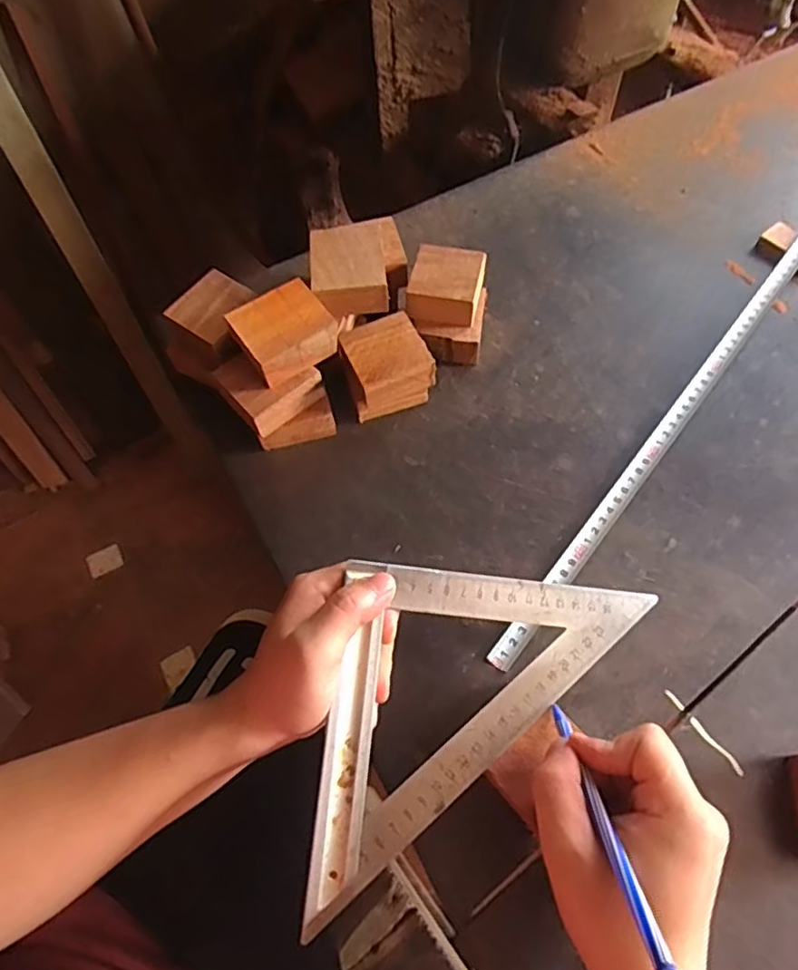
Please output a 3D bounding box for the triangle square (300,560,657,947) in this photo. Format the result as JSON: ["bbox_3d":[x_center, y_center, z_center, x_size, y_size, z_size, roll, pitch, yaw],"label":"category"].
[{"bbox_3d":[0.017,0.103,0.343,0.247,0.010,0.129,-39,88,-17],"label":"triangle square"}]

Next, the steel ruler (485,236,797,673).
[{"bbox_3d":[0.215,-0.056,0.464,0.015,0.006,0.480,38,71,13],"label":"steel ruler"}]

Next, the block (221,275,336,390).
[{"bbox_3d":[-0.082,-0.109,0.432,0.063,0.026,0.055,-32,65,-12],"label":"block"}]

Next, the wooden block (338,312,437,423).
[{"bbox_3d":[-0.011,-0.086,0.465,0.059,0.057,0.056,-23,64,-10],"label":"wooden block"}]

